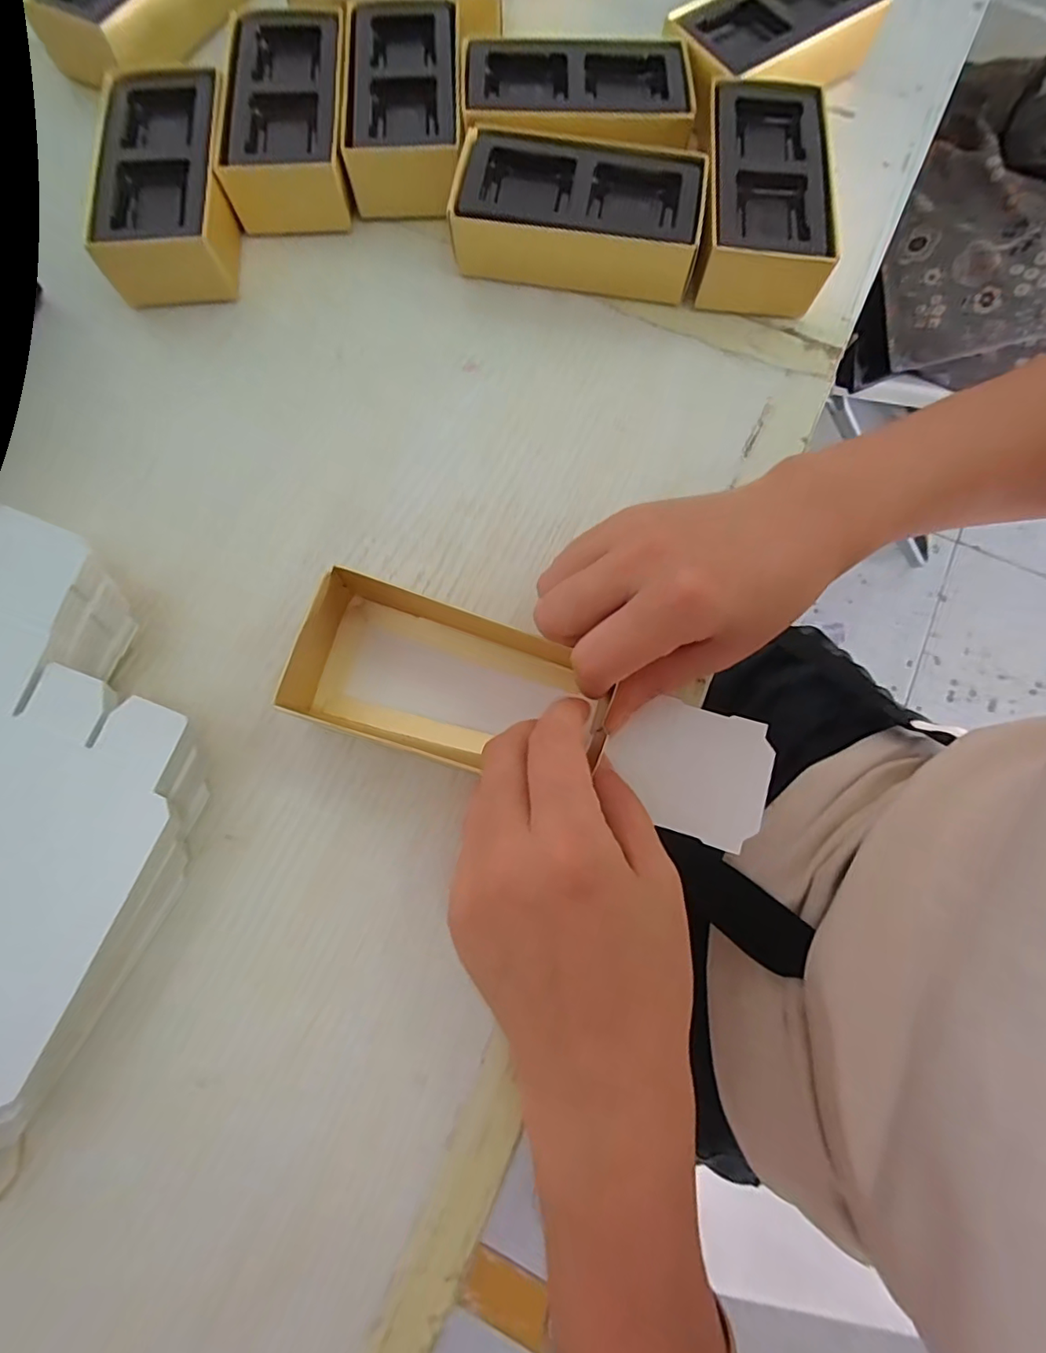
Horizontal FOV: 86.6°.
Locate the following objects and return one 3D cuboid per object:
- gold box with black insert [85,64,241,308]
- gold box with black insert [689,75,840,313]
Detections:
[{"bbox_3d":[-0.174,-0.248,0.280,0.060,0.036,0.118,-9,75,-3],"label":"gold box with black insert"},{"bbox_3d":[0.118,-0.239,0.276,0.061,0.034,0.113,7,75,1],"label":"gold box with black insert"}]

